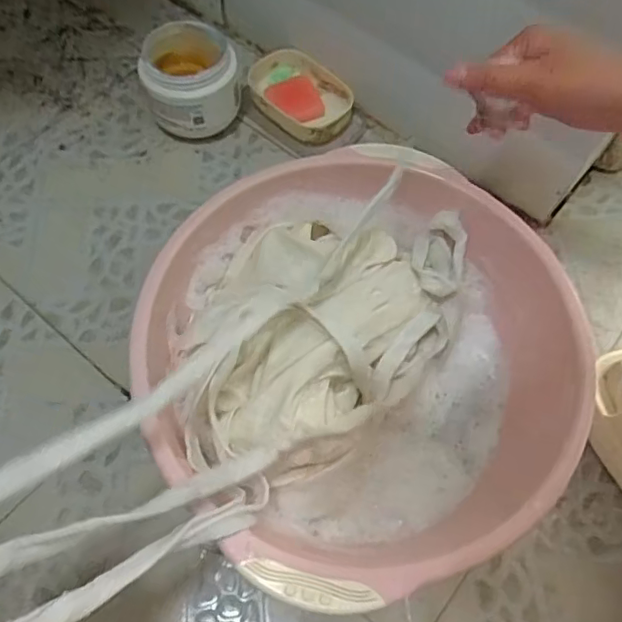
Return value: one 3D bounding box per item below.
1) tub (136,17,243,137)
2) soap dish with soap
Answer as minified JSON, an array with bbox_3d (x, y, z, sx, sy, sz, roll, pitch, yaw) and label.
[{"bbox_3d":[-0.126,-0.242,0.599,0.093,0.097,0.092,1,63,-2],"label":"tub"},{"bbox_3d":[-0.017,-0.244,0.639,0.132,0.037,0.088,36,67,15],"label":"soap dish with soap"}]

